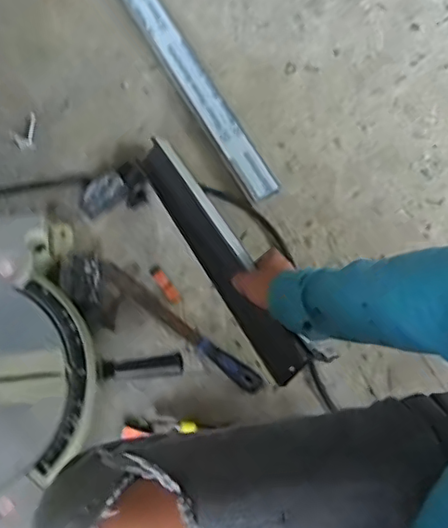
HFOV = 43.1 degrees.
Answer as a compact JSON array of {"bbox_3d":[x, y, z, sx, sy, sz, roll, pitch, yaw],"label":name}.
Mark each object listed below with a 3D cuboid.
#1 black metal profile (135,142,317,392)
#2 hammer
[{"bbox_3d":[-0.013,-0.025,0.762,0.058,0.048,0.417,-26,58,-10],"label":"black metal profile"},{"bbox_3d":[-0.106,0.091,0.819,0.306,0.033,0.084,36,75,8],"label":"hammer"}]

